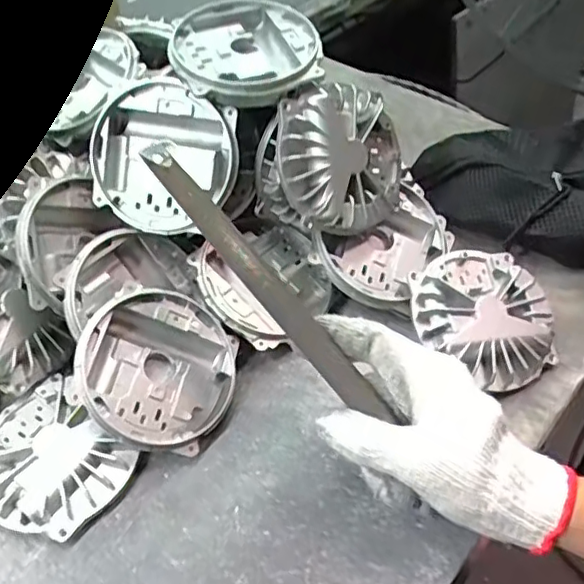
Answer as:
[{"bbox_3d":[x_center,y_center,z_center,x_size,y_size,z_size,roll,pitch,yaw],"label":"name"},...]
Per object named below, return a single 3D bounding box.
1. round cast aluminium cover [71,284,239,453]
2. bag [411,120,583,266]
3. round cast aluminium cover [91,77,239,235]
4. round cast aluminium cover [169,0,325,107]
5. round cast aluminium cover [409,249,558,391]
[{"bbox_3d":[-0.092,0.053,0.415,0.107,0.017,0.106,12,65,-27],"label":"round cast aluminium cover"},{"bbox_3d":[0.241,-0.095,0.530,0.245,0.066,0.134,20,53,19],"label":"bag"},{"bbox_3d":[-0.095,-0.098,0.440,0.103,0.106,0.024,23,10,6],"label":"round cast aluminium cover"},{"bbox_3d":[-0.035,-0.179,0.440,0.103,0.027,0.108,-1,49,2],"label":"round cast aluminium cover"},{"bbox_3d":[0.142,0.019,0.447,0.102,0.028,0.106,5,60,-9],"label":"round cast aluminium cover"}]

